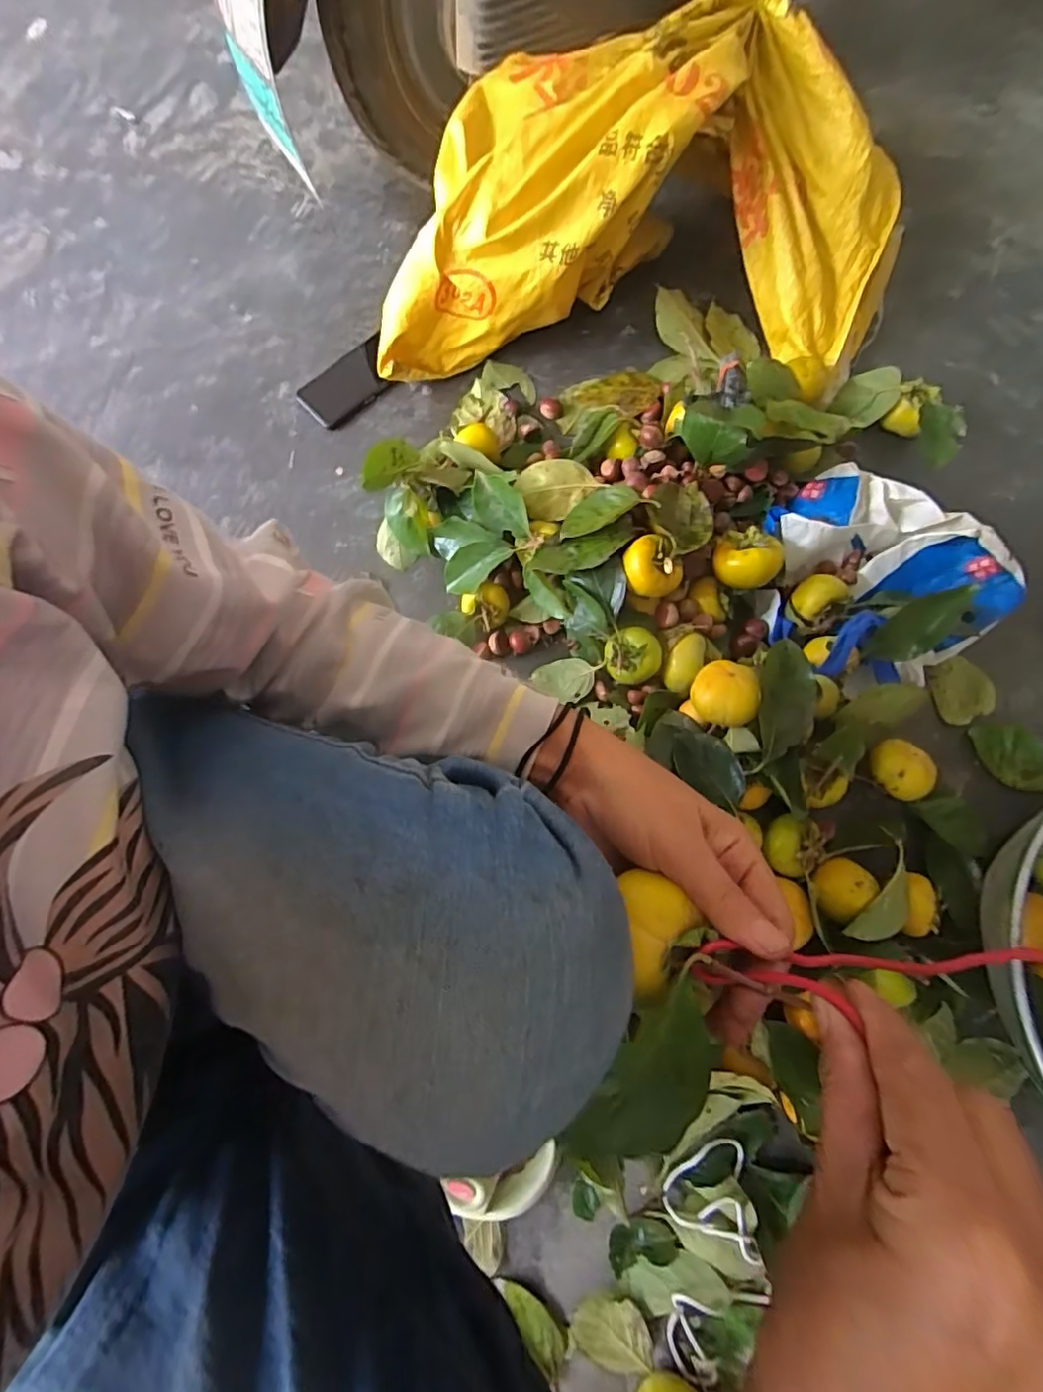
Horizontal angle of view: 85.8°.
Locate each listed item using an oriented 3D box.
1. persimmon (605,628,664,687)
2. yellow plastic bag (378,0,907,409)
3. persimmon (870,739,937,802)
[{"bbox_3d":[0.124,-0.046,0.622,0.058,0.045,0.053,0,75,1],"label":"persimmon"},{"bbox_3d":[0.163,-0.584,0.699,0.658,0.254,0.328,3,75,2],"label":"yellow plastic bag"},{"bbox_3d":[0.411,0.083,0.616,0.055,0.062,0.063,19,77,6],"label":"persimmon"}]

